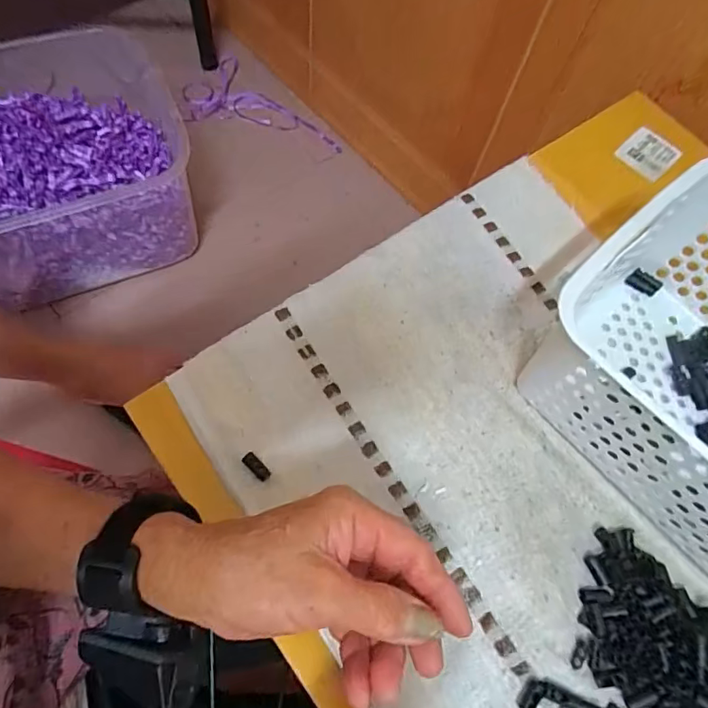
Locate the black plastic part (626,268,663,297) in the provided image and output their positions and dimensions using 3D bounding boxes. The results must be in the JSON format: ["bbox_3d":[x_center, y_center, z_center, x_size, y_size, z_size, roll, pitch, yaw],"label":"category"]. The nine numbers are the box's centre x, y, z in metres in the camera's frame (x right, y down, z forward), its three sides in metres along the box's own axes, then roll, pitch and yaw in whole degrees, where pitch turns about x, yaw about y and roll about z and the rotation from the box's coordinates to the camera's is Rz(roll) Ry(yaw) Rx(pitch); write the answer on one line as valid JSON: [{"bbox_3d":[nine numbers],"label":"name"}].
[{"bbox_3d":[0.249,-0.061,0.433,0.026,0.004,0.019,38,69,13],"label":"black plastic part"}]

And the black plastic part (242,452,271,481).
[{"bbox_3d":[-0.066,0.077,0.343,0.008,0.004,0.022,-43,91,-19],"label":"black plastic part"}]

